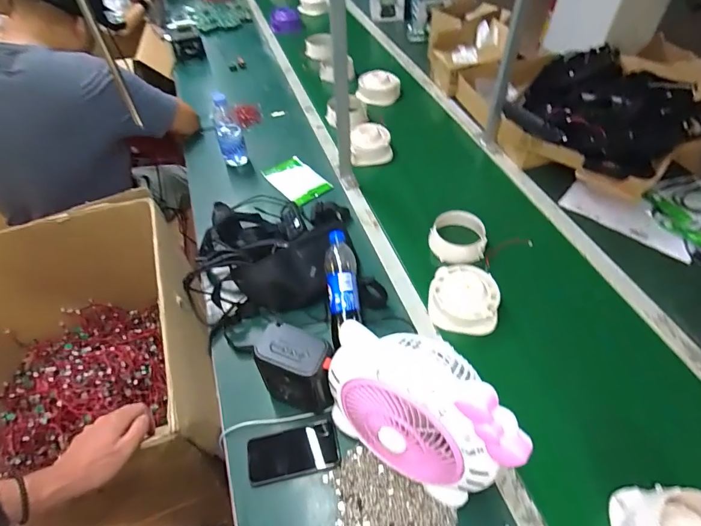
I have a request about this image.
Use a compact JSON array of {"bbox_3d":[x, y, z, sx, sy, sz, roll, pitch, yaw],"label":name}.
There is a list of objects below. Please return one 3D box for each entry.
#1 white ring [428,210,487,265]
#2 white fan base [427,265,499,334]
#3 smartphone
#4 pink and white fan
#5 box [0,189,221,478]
[{"bbox_3d":[0.253,-0.061,0.952,0.125,0.066,0.120,-1,50,1],"label":"white ring"},{"bbox_3d":[0.240,0.071,0.848,0.136,0.071,0.140,10,51,9],"label":"white fan base"},{"bbox_3d":[-0.097,0.320,0.677,0.149,0.008,0.076,-11,50,-8],"label":"smartphone"},{"bbox_3d":[0.101,0.209,0.590,0.266,0.265,0.146,31,57,24],"label":"pink and white fan"},{"bbox_3d":[-0.527,0.201,0.793,0.472,0.327,0.522,-20,57,-8],"label":"box"}]

